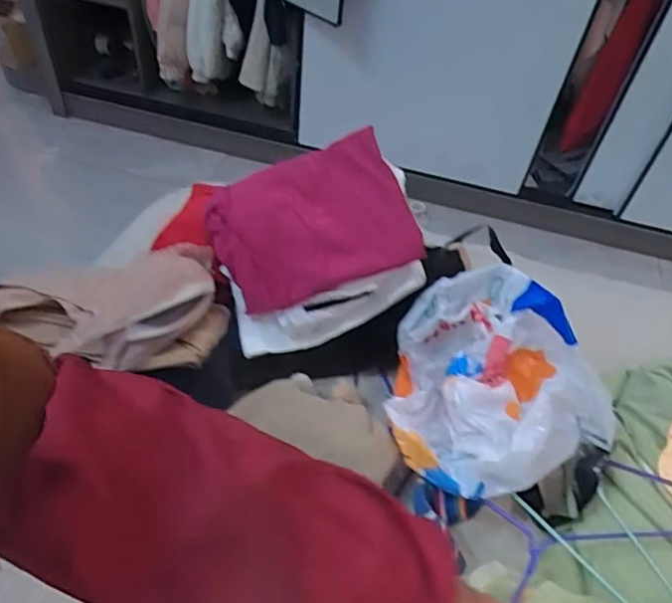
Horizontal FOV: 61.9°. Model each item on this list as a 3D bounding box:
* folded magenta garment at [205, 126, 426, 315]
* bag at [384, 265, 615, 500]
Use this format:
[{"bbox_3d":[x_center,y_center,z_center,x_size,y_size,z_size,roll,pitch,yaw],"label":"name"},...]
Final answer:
[{"bbox_3d":[-0.037,-0.103,0.704,0.246,0.049,0.193,-19,73,4],"label":"folded magenta garment"},{"bbox_3d":[0.160,0.096,0.645,0.204,0.160,0.260,-27,57,-27],"label":"bag"}]

